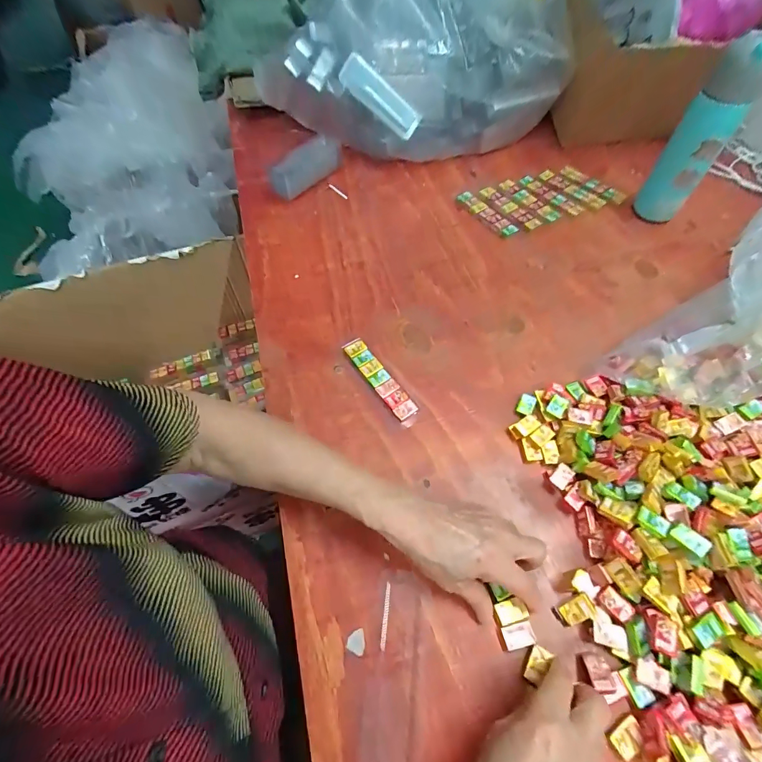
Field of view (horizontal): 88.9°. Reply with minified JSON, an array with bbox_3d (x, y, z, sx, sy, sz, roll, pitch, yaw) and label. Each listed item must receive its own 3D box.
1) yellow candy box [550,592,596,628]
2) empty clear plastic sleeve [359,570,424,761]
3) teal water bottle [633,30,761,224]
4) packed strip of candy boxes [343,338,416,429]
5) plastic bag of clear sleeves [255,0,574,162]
[{"bbox_3d":[0.164,0.194,0.330,0.028,0.011,0.018,-20,60,-10],"label":"yellow candy box"},{"bbox_3d":[0.010,0.233,0.313,0.036,0.004,0.141,7,59,6],"label":"empty clear plastic sleeve"},{"bbox_3d":[0.423,-0.318,0.518,0.060,0.208,0.053,34,65,20],"label":"teal water bottle"},{"bbox_3d":[-0.001,-0.001,0.452,0.025,0.010,0.126,-32,63,-17],"label":"packed strip of candy boxes"},{"bbox_3d":[0.077,-0.541,0.626,0.406,0.267,0.222,-19,60,-10],"label":"plastic bag of clear sleeves"}]

